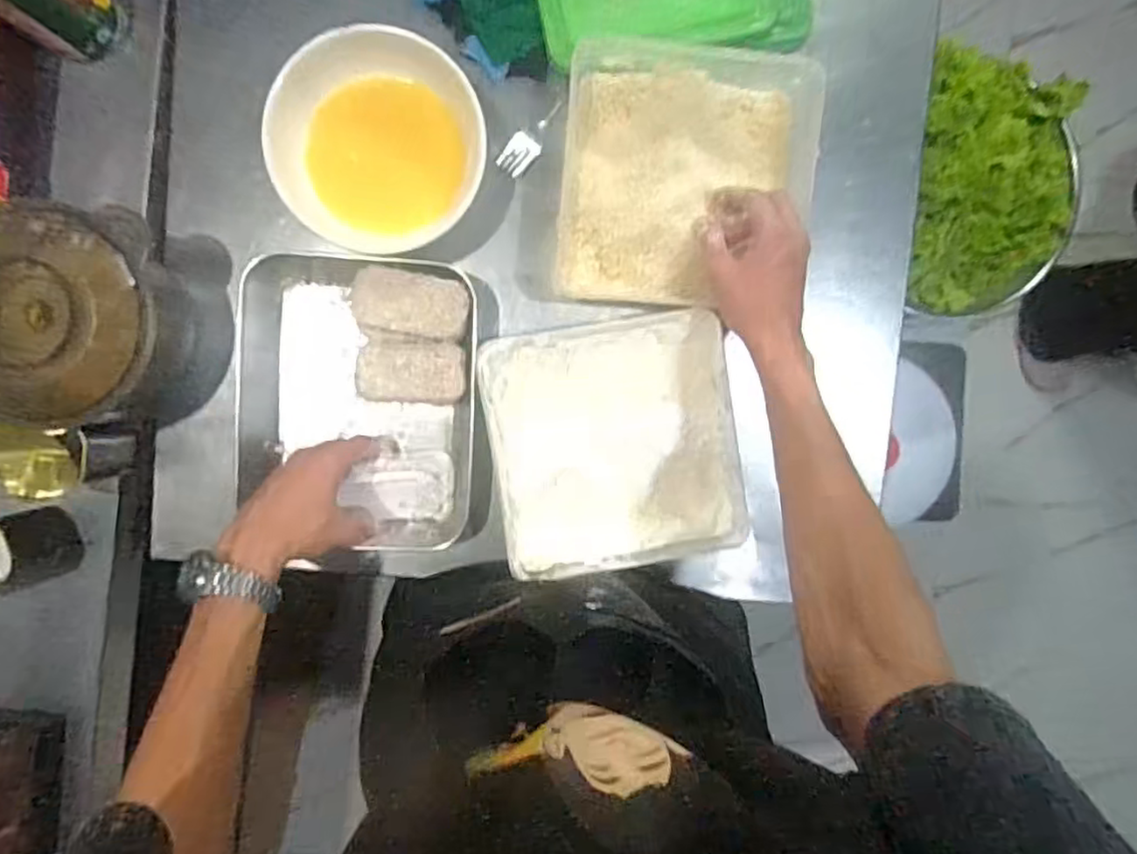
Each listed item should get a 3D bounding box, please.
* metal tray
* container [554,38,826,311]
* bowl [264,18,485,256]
[{"bbox_3d":[-0.188,-0.022,0.609,0.201,0.059,0.255,4,93,-3],"label":"metal tray"},{"bbox_3d":[0.101,-0.222,0.592,0.213,0.051,0.221,4,93,-3],"label":"container"},{"bbox_3d":[-0.155,-0.233,0.561,0.166,0.060,0.165,0,93,-3],"label":"bowl"}]

